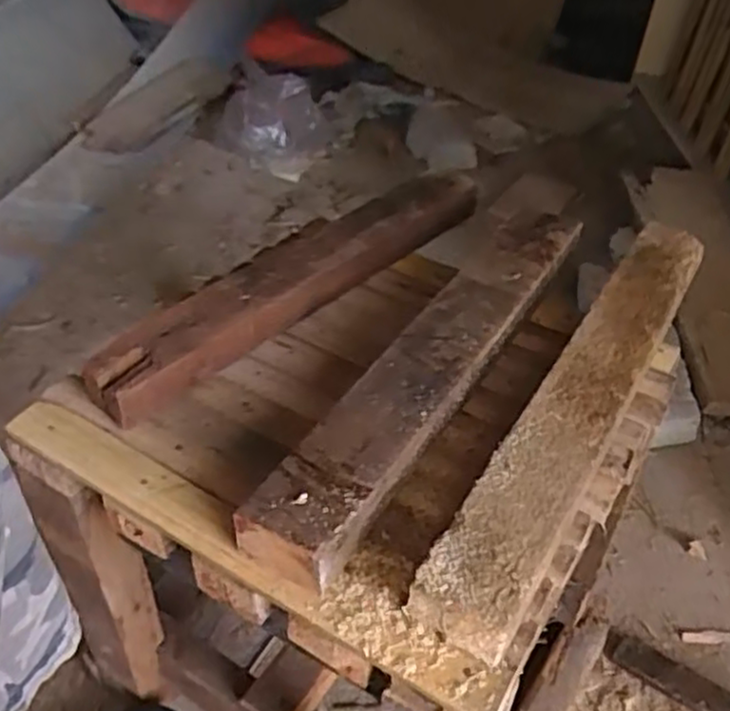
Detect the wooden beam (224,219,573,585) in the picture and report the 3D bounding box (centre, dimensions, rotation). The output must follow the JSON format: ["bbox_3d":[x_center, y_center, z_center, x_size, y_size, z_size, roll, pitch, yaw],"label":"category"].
[{"bbox_3d":[0.062,0.000,0.560,0.066,0.046,0.427,24,45,23],"label":"wooden beam"}]

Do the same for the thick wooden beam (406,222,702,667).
[{"bbox_3d":[0.167,0.024,0.539,0.066,0.036,0.446,24,45,23],"label":"thick wooden beam"}]

